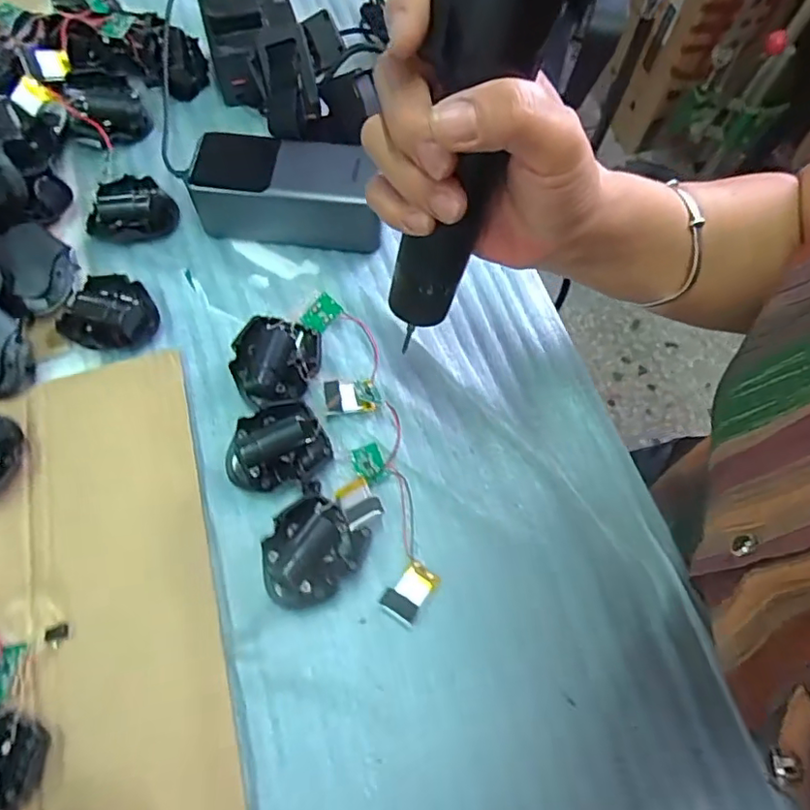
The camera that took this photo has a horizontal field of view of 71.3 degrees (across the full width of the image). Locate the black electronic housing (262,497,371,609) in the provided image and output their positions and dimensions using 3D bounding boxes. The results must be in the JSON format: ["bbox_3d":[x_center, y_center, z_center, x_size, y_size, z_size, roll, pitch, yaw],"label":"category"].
[{"bbox_3d":[-0.053,0.081,0.311,0.049,0.020,0.056,41,70,15],"label":"black electronic housing"}]

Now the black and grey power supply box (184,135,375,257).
[{"bbox_3d":[-0.083,-0.149,0.397,0.134,0.050,0.053,6,65,0],"label":"black and grey power supply box"}]

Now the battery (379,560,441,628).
[{"bbox_3d":[0.003,0.102,0.312,0.021,0.012,0.032,35,69,13],"label":"battery"}]

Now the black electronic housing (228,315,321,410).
[{"bbox_3d":[-0.081,-0.029,0.359,0.052,0.021,0.055,-3,66,-4],"label":"black electronic housing"}]

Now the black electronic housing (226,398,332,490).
[{"bbox_3d":[-0.078,0.025,0.337,0.058,0.016,0.045,-21,68,-12],"label":"black electronic housing"}]

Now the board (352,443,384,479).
[{"bbox_3d":[-0.022,0.033,0.342,0.017,0.004,0.021,-17,67,-10],"label":"board"}]

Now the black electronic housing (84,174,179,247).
[{"bbox_3d":[-0.198,-0.141,0.407,0.060,0.018,0.052,-19,68,-11],"label":"black electronic housing"}]

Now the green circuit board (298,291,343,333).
[{"bbox_3d":[-0.056,-0.061,0.376,0.025,0.004,0.018,-42,94,4],"label":"green circuit board"}]

